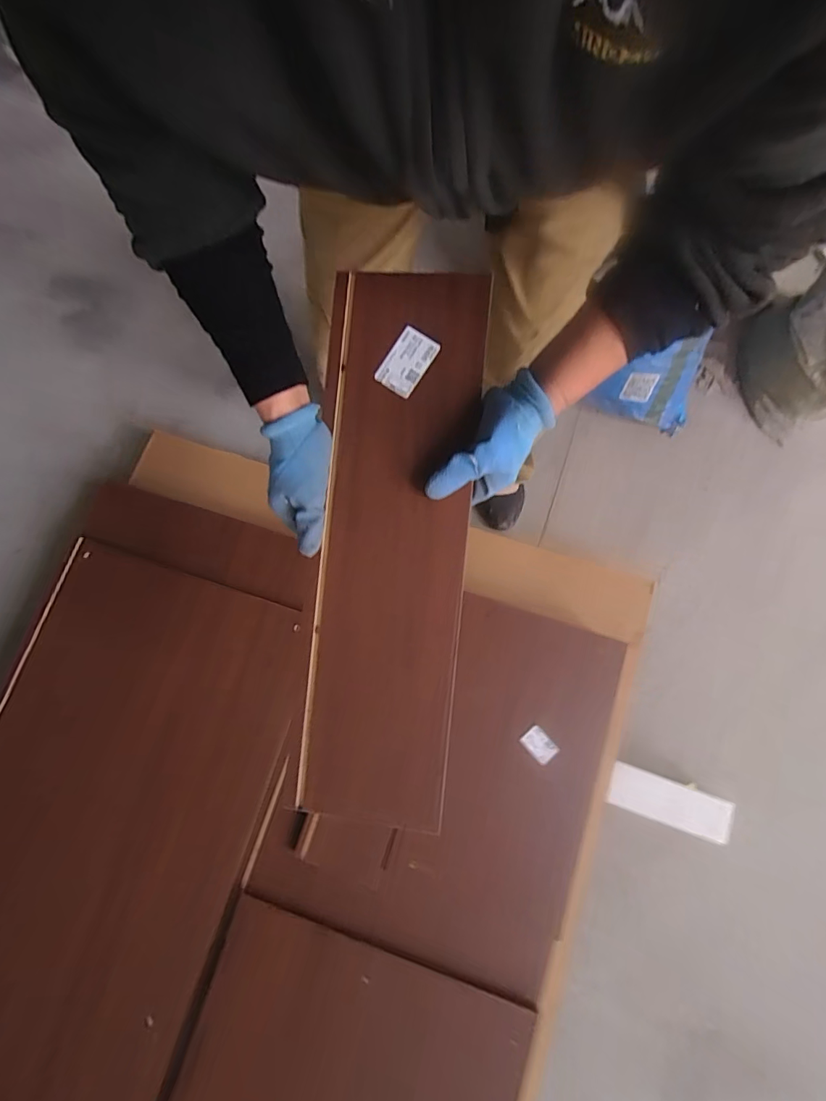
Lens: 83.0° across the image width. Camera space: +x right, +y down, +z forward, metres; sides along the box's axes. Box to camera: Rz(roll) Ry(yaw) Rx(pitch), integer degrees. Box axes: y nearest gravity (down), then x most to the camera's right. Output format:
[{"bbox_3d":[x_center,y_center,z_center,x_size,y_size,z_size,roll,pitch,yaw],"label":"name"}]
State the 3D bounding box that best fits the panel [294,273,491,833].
[{"bbox_3d":[-0.024,-0.006,0.459,0.148,0.025,0.528,4,88,2],"label":"panel"}]

